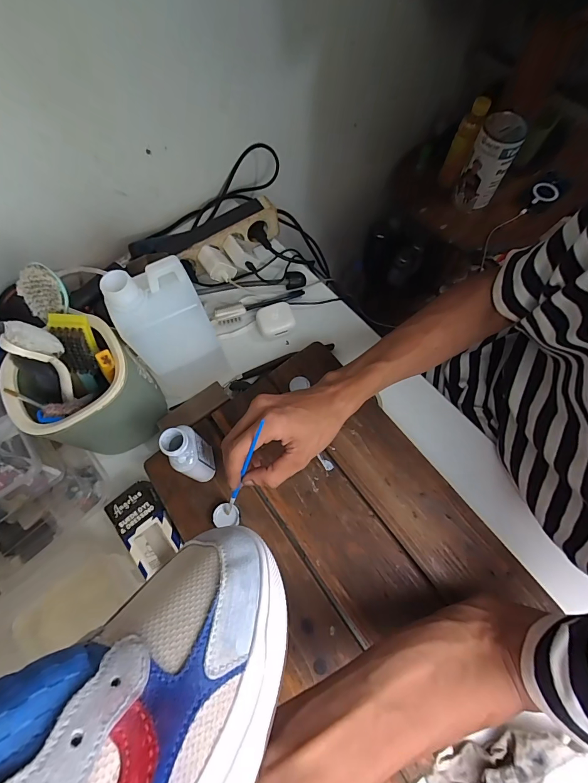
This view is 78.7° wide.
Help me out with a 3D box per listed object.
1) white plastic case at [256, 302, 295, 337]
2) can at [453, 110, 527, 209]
[{"bbox_3d":[-0.026,-0.104,0.537,0.053,0.030,0.045,-19,69,-5],"label":"white plastic case"},{"bbox_3d":[0.414,-0.485,0.772,0.084,0.160,0.071,23,71,11],"label":"can"}]

